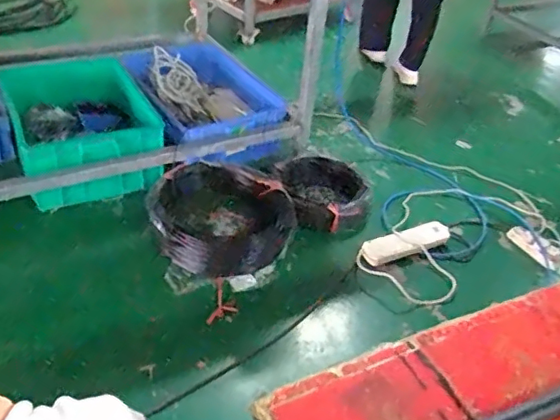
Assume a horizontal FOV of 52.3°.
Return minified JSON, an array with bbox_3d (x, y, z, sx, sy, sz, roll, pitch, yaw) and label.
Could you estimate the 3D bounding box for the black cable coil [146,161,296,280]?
[{"bbox_3d":[-0.166,0.003,1.660,0.414,0.086,0.410,4,38,-3],"label":"black cable coil"}]

